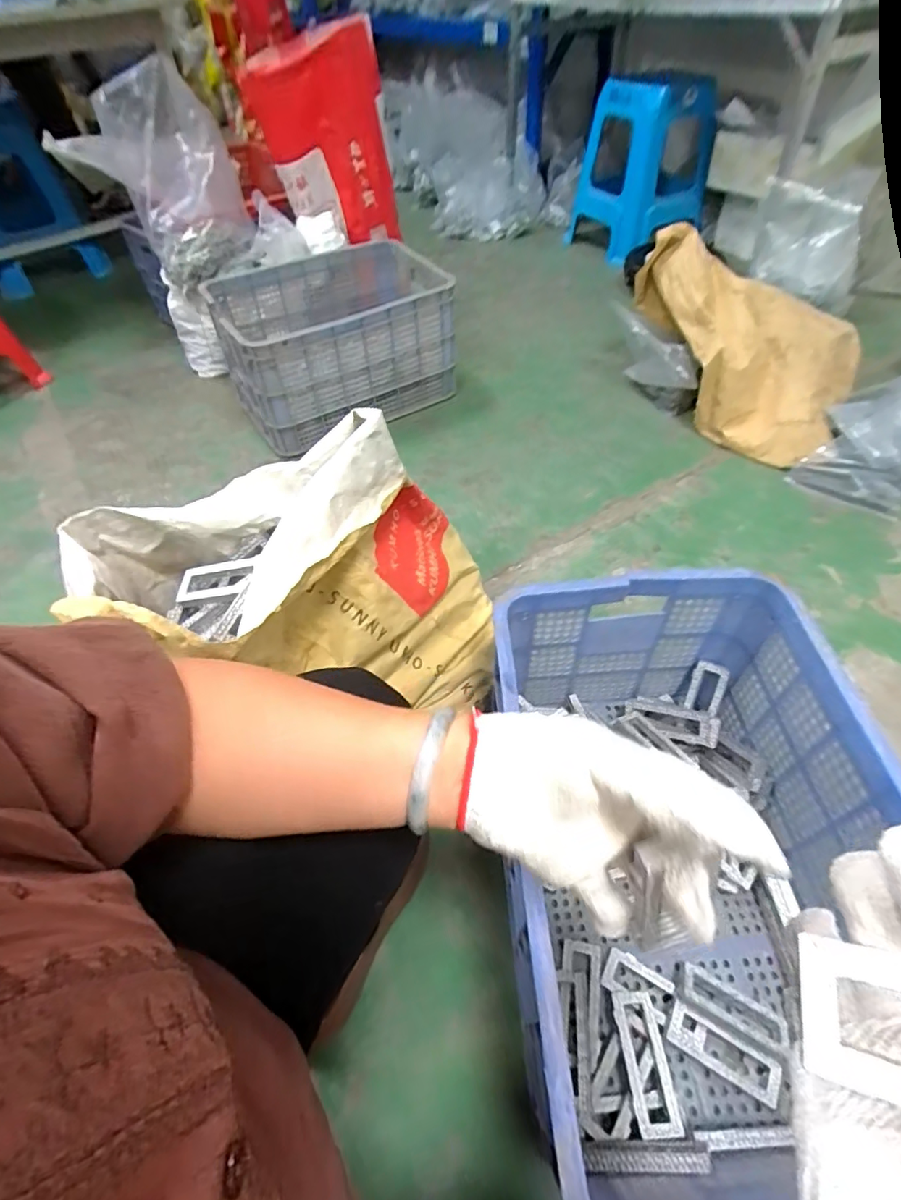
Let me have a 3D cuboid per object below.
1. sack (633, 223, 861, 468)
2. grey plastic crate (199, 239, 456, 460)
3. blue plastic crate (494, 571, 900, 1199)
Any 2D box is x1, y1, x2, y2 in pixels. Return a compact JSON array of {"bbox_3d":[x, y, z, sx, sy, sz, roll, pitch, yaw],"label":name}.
[{"bbox_3d":[0.712,-0.589,1.219,0.366,0.311,0.514,-16,51,-9],"label":"sack"},{"bbox_3d":[-0.268,-0.645,1.364,0.564,0.296,0.431,-22,54,-14],"label":"grey plastic crate"},{"bbox_3d":[0.235,0.263,0.569,0.345,0.286,0.524,-4,50,1],"label":"blue plastic crate"}]

